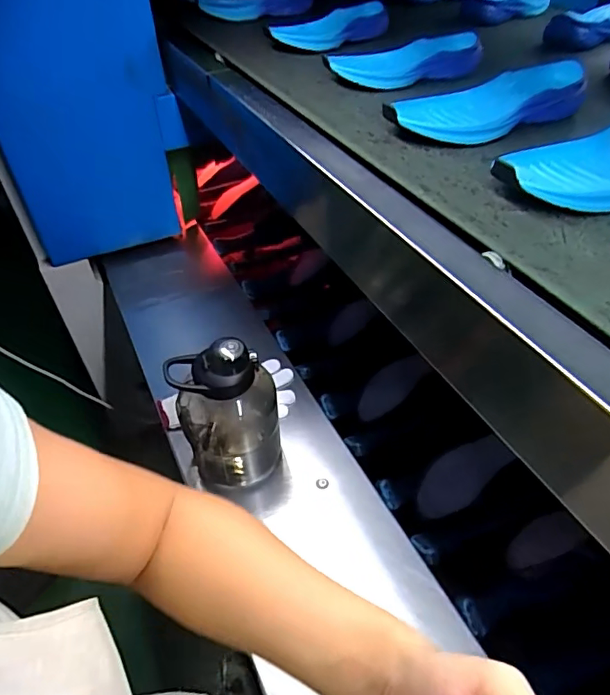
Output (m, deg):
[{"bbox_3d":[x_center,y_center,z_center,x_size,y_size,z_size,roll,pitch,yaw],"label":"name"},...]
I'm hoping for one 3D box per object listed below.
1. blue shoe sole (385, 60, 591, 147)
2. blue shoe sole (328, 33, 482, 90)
[{"bbox_3d":[0.221,-0.292,0.607,0.257,0.040,0.109,-25,51,-22],"label":"blue shoe sole"},{"bbox_3d":[0.151,-0.415,0.732,0.217,0.033,0.087,-15,48,-14],"label":"blue shoe sole"}]

